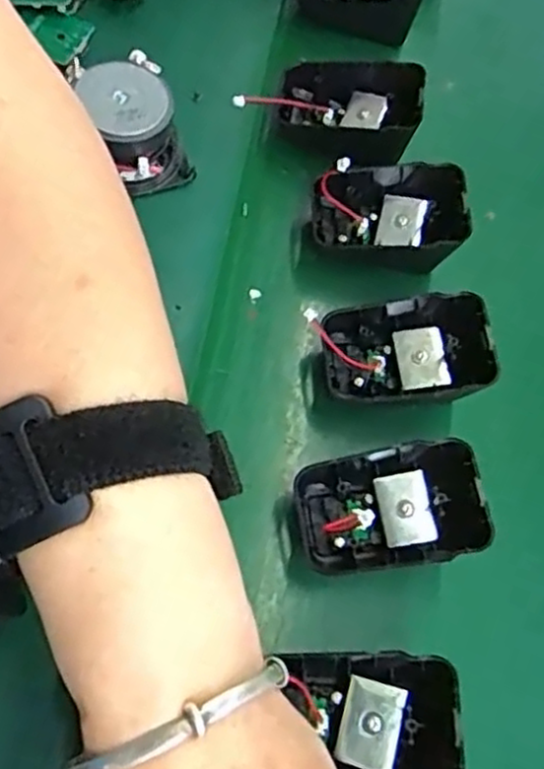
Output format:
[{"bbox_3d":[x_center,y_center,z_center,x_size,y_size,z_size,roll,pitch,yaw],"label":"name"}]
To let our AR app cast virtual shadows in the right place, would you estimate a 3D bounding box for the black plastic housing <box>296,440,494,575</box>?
[{"bbox_3d":[0.045,0.048,0.281,0.067,0.028,0.044,0,63,-4],"label":"black plastic housing"}]

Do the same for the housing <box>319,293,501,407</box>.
[{"bbox_3d":[0.057,-0.014,0.309,0.067,0.030,0.045,1,63,-3],"label":"housing"}]

